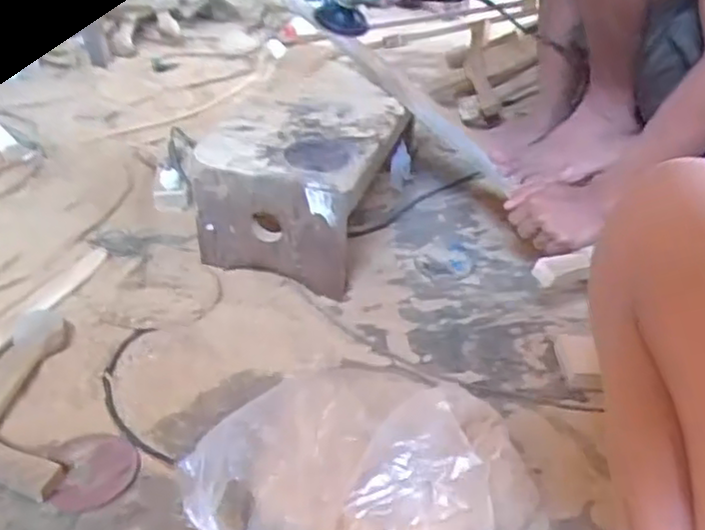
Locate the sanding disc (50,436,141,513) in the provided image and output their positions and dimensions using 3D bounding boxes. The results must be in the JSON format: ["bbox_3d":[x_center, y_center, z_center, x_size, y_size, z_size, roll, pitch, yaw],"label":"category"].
[{"bbox_3d":[-0.276,0.217,0.762,0.087,0.013,0.091,-7,37,-16],"label":"sanding disc"}]

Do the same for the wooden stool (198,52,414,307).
[{"bbox_3d":[-0.059,-0.148,1.096,0.225,0.195,0.350,14,37,13],"label":"wooden stool"}]

